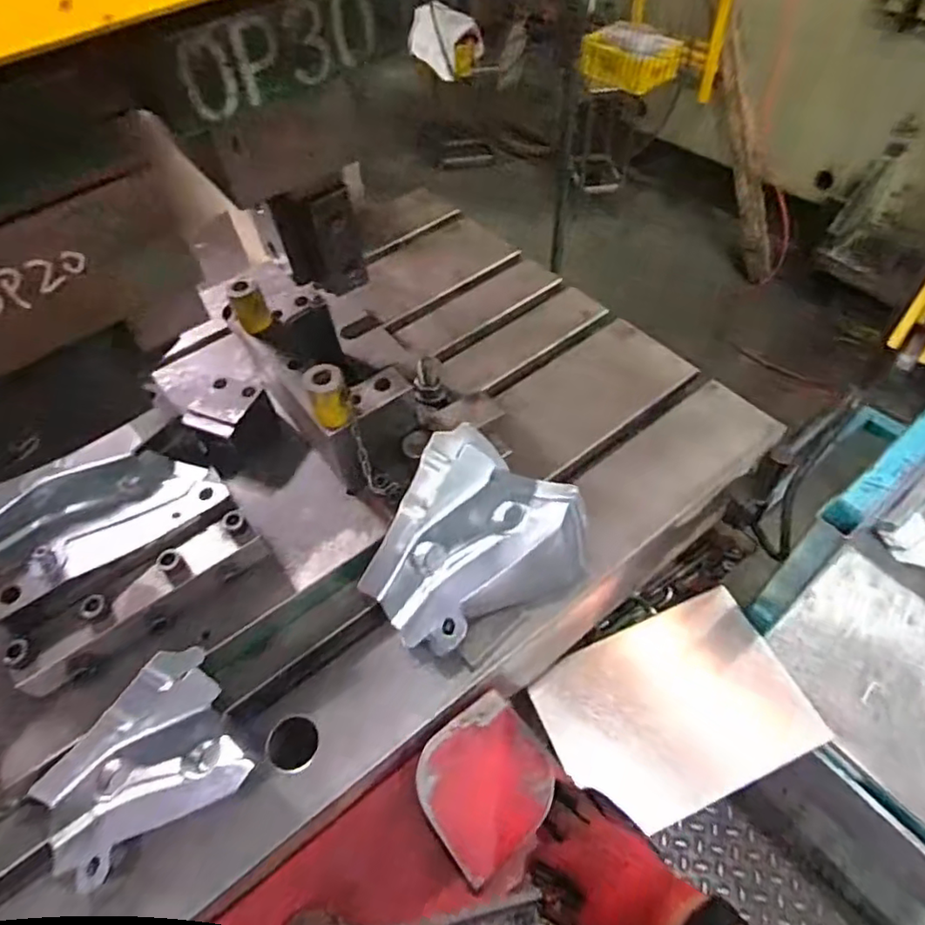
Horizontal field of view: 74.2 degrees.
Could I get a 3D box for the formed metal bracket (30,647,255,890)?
[{"bbox_3d":[-0.297,0.280,0.560,0.184,0.054,0.137,-30,56,-16],"label":"formed metal bracket"}]

